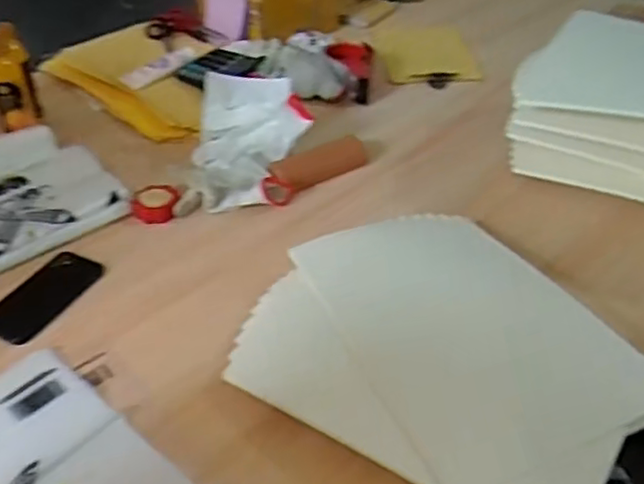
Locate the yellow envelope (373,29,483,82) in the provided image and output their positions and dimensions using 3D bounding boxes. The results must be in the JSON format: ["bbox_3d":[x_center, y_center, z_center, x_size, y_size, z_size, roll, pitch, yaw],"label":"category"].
[{"bbox_3d":[0.208,-0.377,1.320,0.184,0.015,0.227,-4,40,-5],"label":"yellow envelope"}]

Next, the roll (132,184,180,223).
[{"bbox_3d":[-0.244,-0.057,0.965,0.063,0.023,0.065,0,40,0],"label":"roll"}]

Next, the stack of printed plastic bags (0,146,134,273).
[{"bbox_3d":[-0.426,-0.040,0.911,0.294,0.026,0.179,-33,53,-31],"label":"stack of printed plastic bags"}]

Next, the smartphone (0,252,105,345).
[{"bbox_3d":[-0.347,0.066,0.829,0.076,0.011,0.149,18,44,21],"label":"smartphone"}]

